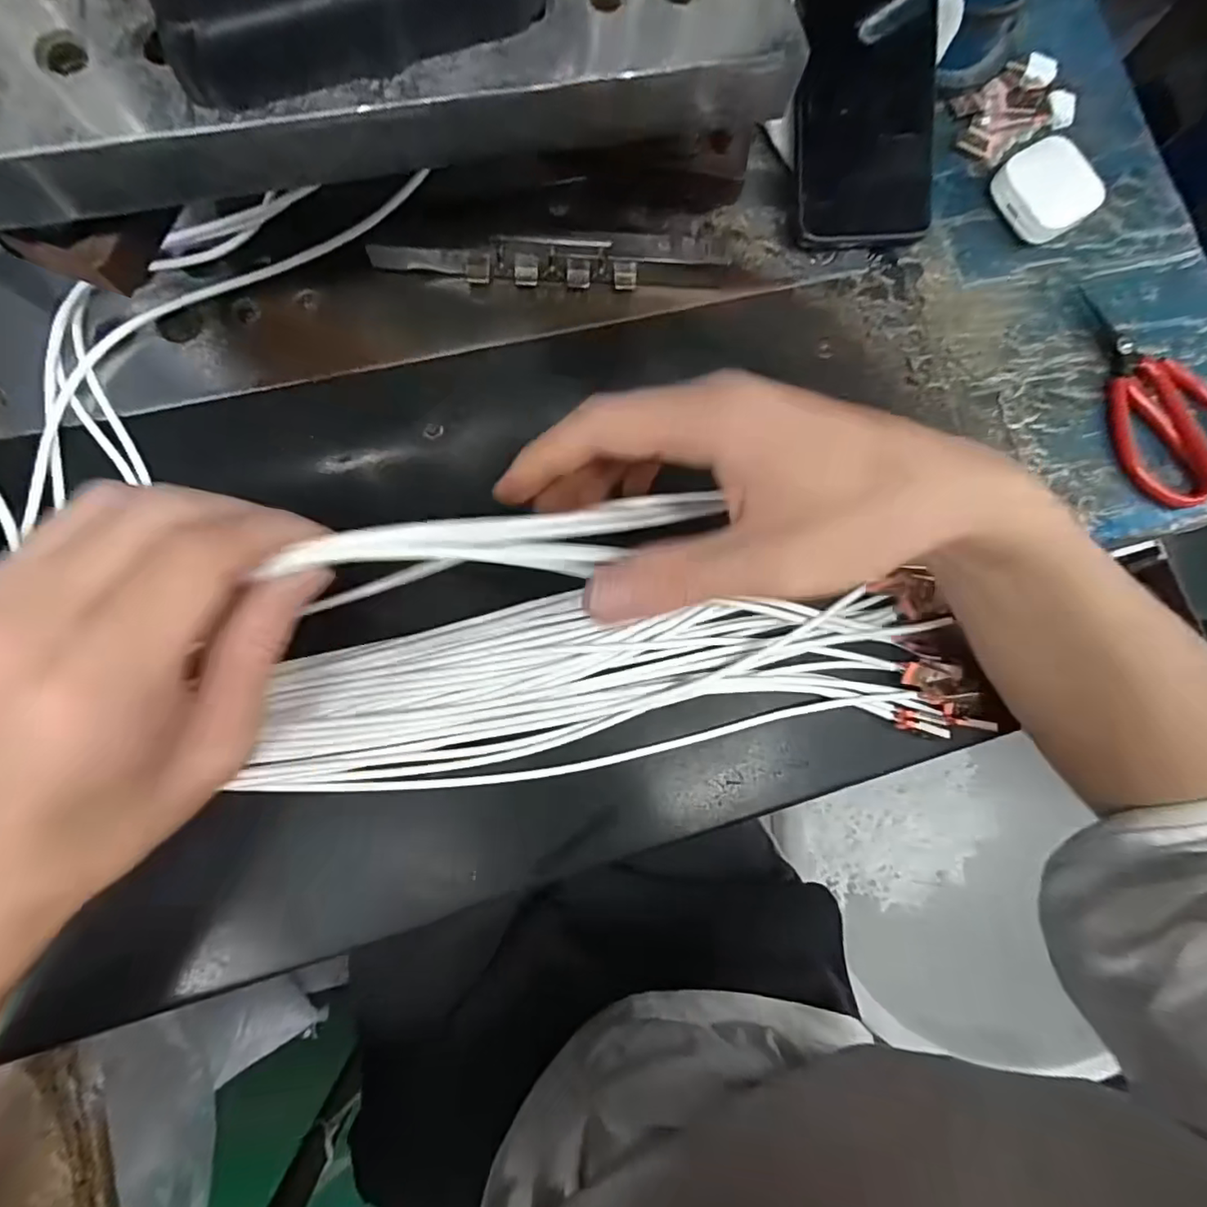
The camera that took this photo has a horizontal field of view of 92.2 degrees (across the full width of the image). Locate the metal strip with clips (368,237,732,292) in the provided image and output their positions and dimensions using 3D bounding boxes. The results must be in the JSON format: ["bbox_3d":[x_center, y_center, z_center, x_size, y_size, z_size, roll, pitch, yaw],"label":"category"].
[{"bbox_3d":[-0.025,-0.170,0.290,0.170,0.007,0.020,0,119,-5],"label":"metal strip with clips"}]

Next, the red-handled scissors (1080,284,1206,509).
[{"bbox_3d":[0.308,-0.116,0.319,0.067,0.011,0.126,-9,83,-7],"label":"red-handled scissors"}]

